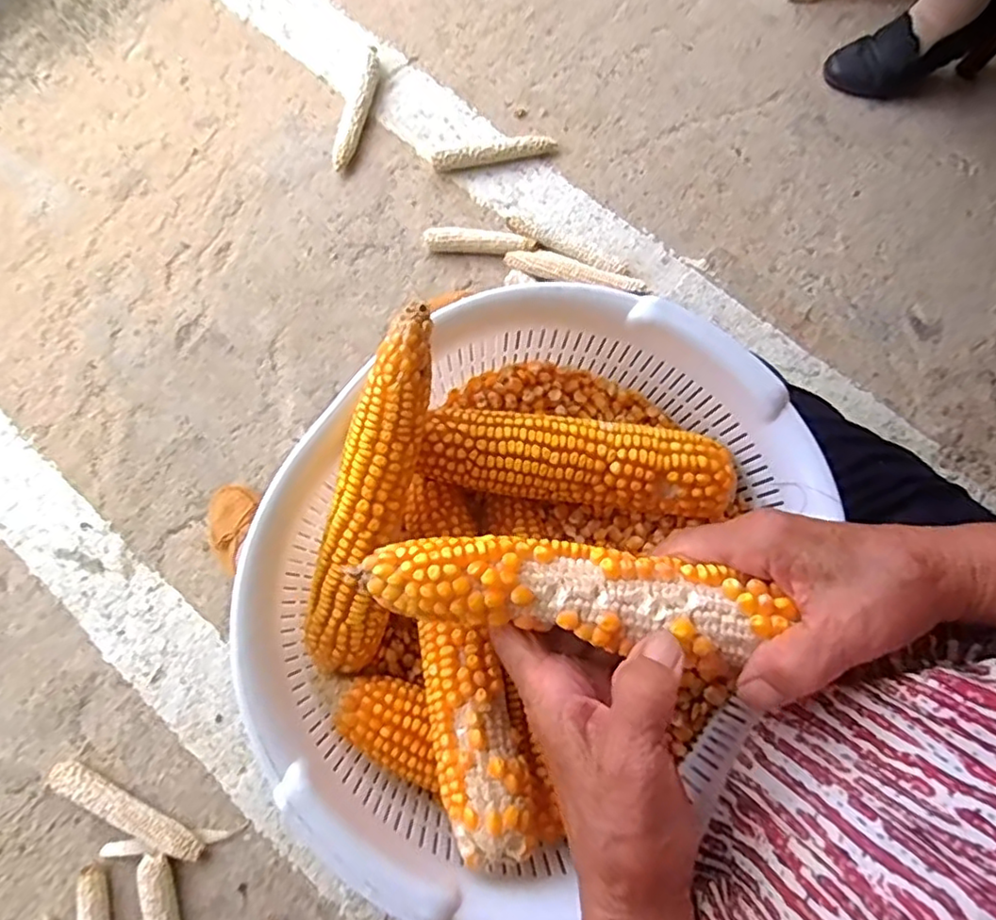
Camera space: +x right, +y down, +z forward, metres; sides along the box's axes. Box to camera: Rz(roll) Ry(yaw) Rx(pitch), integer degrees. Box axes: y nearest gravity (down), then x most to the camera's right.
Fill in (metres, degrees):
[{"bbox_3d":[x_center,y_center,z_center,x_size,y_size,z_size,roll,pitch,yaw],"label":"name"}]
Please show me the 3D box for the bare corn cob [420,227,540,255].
[{"bbox_3d":[-0.027,-0.314,0.903,0.161,0.033,0.033,7,77,4],"label":"bare corn cob"}]

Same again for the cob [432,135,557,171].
[{"bbox_3d":[-0.005,-0.466,0.939,0.186,0.032,0.025,-12,76,-1],"label":"cob"}]

